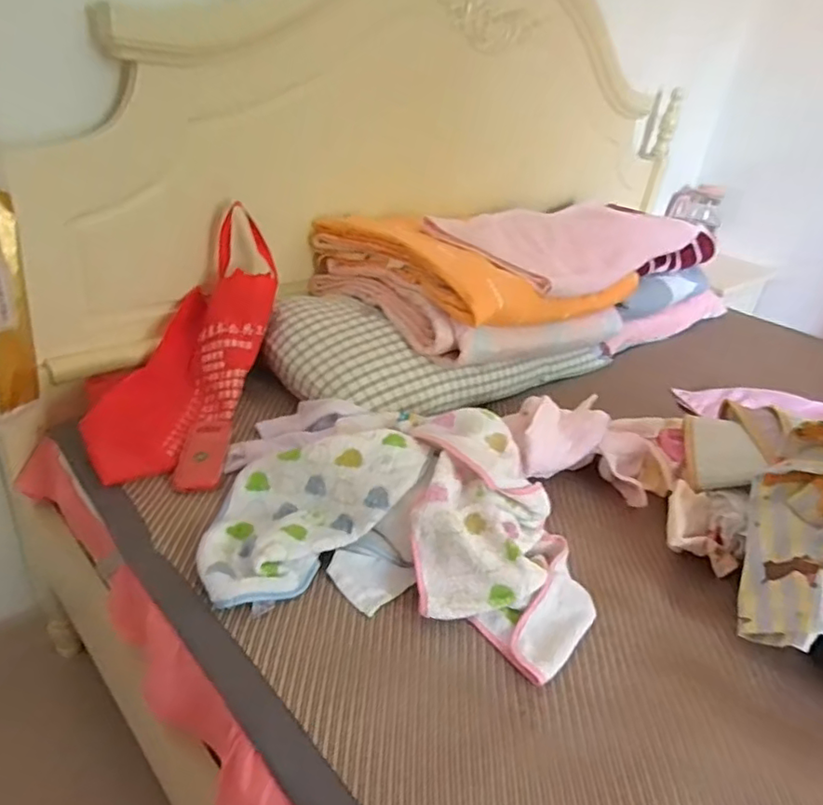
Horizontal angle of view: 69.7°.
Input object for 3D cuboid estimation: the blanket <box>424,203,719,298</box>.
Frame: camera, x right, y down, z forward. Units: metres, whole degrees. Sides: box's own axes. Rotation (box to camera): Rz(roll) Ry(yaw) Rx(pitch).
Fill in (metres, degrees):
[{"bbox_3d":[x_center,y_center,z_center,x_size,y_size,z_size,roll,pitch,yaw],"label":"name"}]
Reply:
[{"bbox_3d":[0.364,-0.338,1.244,0.714,0.089,0.288,-20,40,-40],"label":"blanket"}]

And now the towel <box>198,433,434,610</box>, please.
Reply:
[{"bbox_3d":[-0.125,0.107,0.689,0.263,0.096,0.162,-14,36,-34],"label":"towel"}]

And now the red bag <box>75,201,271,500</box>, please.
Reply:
[{"bbox_3d":[-0.312,-0.074,0.850,0.181,0.136,0.426,10,58,5],"label":"red bag"}]

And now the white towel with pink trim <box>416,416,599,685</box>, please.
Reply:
[{"bbox_3d":[0.095,0.133,0.680,0.187,0.124,0.306,4,30,-8],"label":"white towel with pink trim"}]

